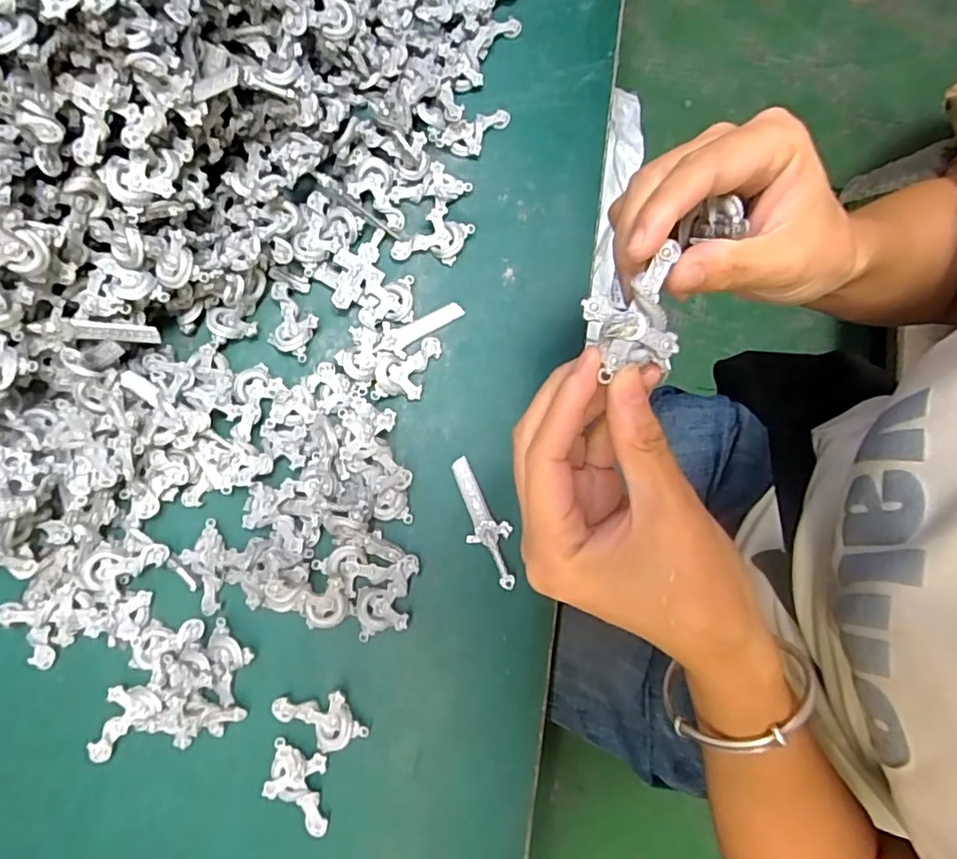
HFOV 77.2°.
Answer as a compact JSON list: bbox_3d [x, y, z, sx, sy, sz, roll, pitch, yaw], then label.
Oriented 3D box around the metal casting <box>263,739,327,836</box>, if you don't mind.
[{"bbox_3d":[-0.095,0.189,0.317,0.034,0.008,0.041,10,78,3],"label":"metal casting"}]

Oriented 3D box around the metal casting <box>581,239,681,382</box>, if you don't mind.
[{"bbox_3d":[0.052,-0.039,0.203,0.032,0.010,0.041,-4,78,0],"label":"metal casting"}]

